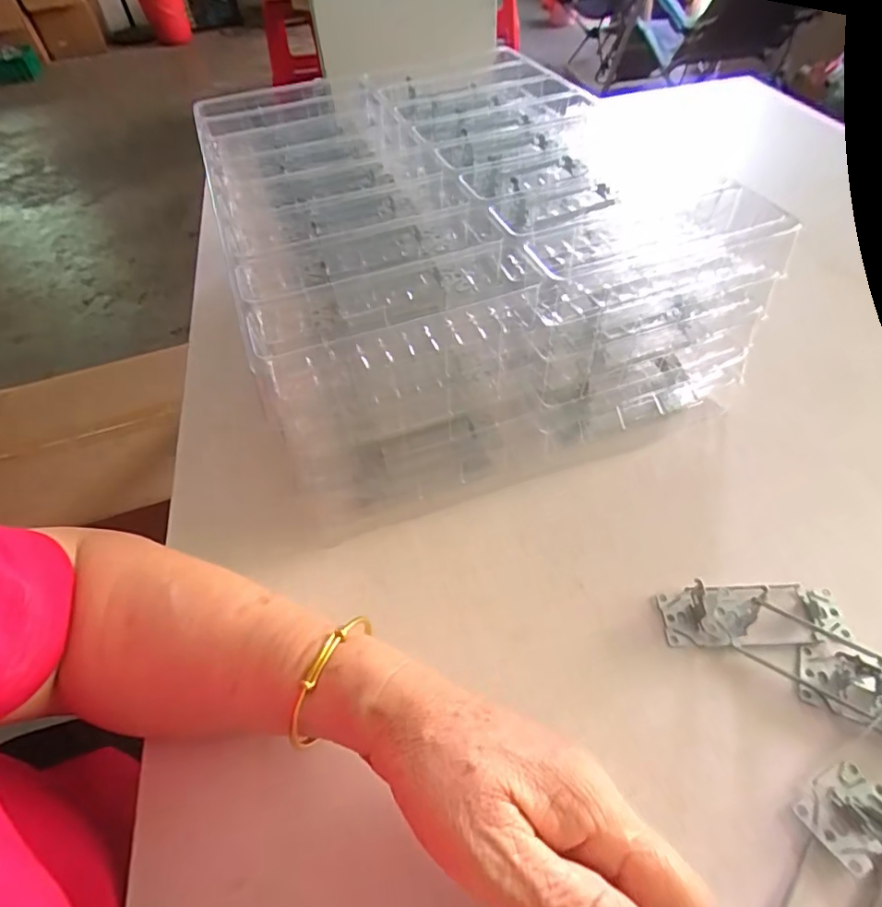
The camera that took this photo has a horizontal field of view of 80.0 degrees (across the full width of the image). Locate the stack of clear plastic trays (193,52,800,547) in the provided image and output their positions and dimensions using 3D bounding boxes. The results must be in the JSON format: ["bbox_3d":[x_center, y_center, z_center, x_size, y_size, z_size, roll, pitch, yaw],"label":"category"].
[{"bbox_3d":[0.003,-0.173,0.455,0.322,0.165,0.384,-18,52,-10],"label":"stack of clear plastic trays"}]

